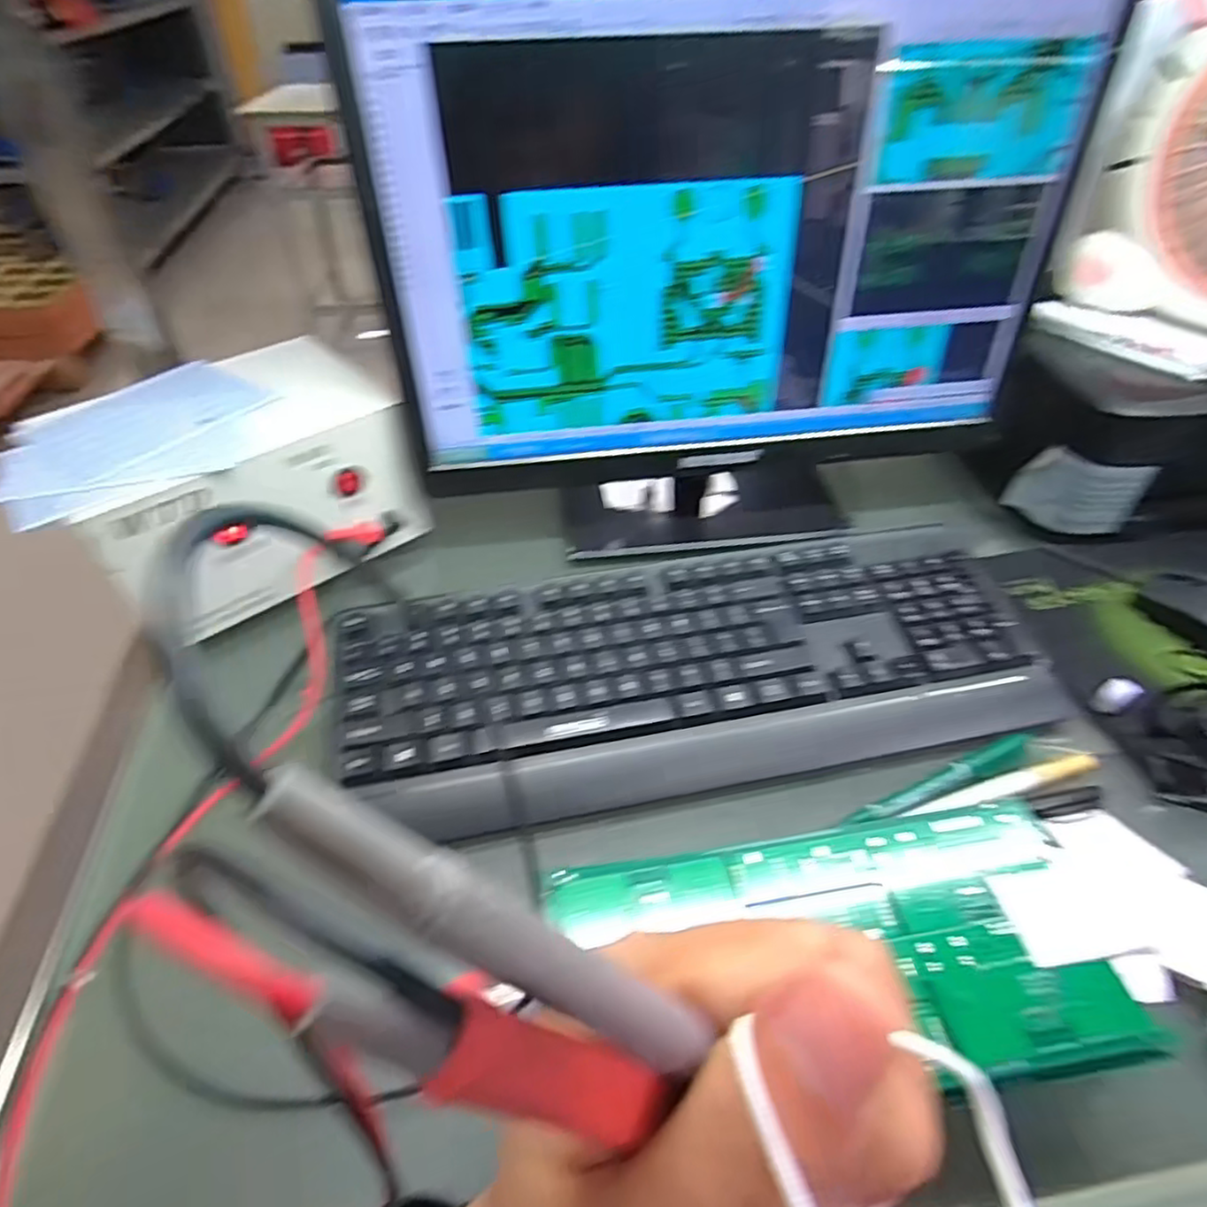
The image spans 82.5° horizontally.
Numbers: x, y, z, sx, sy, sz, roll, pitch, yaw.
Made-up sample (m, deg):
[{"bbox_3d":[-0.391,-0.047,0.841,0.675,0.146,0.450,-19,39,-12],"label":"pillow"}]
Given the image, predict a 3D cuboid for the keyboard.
[{"bbox_3d":[0.057,0.041,0.425,0.423,0.035,0.161,-8,45,-7],"label":"keyboard"}]

